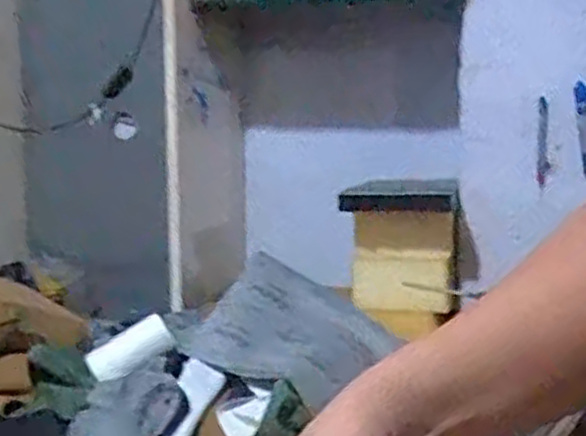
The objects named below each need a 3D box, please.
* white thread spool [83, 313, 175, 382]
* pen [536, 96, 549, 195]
[{"bbox_3d":[-0.250,0.202,1.200,0.135,0.045,0.064,-31,21,-29],"label":"white thread spool"},{"bbox_3d":[0.378,-0.111,1.171,0.017,0.137,0.013,1,5,3],"label":"pen"}]

